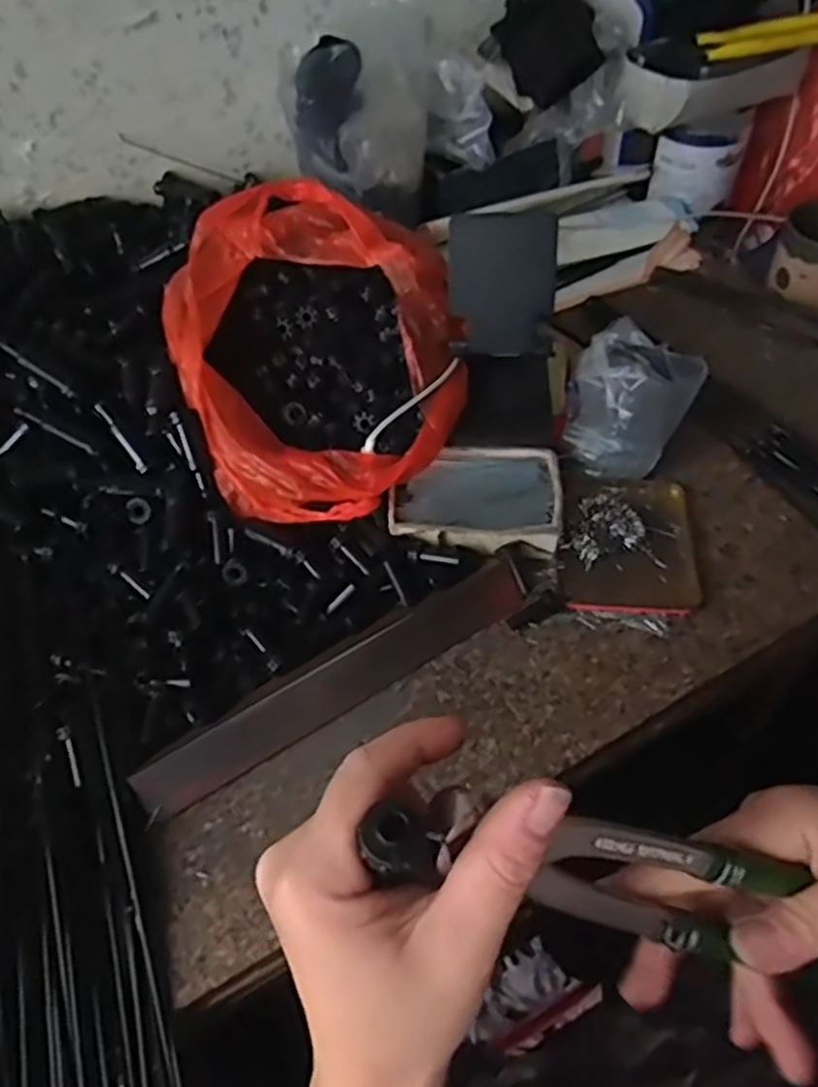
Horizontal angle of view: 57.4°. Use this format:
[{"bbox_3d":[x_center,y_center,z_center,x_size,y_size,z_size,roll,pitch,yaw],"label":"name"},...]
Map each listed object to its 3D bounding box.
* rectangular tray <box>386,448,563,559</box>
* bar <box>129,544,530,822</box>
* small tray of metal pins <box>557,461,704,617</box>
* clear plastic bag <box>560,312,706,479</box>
[{"bbox_3d":[0.051,-0.036,0.574,0.124,0.022,0.088,0,54,3],"label":"rectangular tray"},{"bbox_3d":[-0.043,0.092,0.506,0.285,0.029,0.034,-29,58,-17],"label":"bar"},{"bbox_3d":[0.166,-0.006,0.564,0.096,0.016,0.126,2,55,5],"label":"small tray of metal pins"},{"bbox_3d":[0.178,-0.118,0.606,0.096,0.078,0.118,23,59,18],"label":"clear plastic bag"}]

